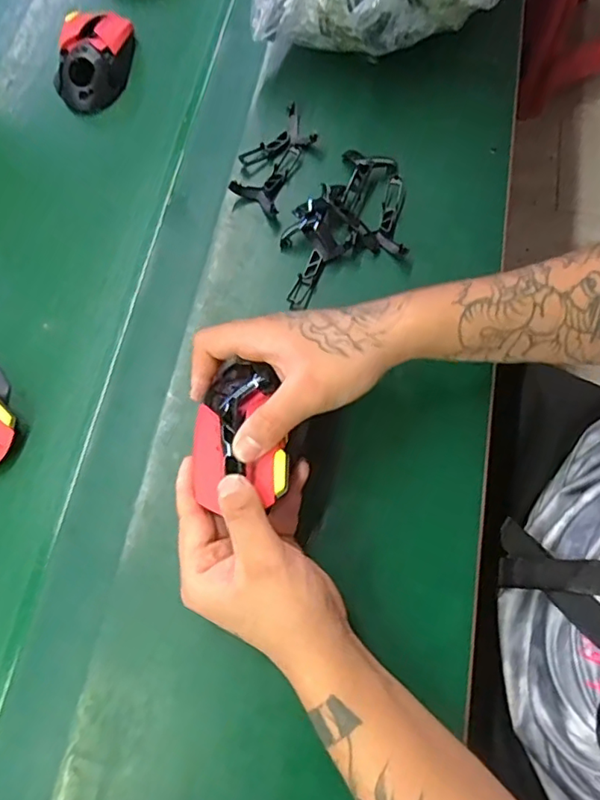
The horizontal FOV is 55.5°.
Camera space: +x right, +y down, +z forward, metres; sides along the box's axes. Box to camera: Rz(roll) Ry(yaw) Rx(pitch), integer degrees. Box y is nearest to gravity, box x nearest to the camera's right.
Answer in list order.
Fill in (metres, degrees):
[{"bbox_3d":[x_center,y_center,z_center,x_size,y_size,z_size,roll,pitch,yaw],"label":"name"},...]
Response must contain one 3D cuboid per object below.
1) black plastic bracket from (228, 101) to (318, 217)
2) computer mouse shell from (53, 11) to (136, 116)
[{"bbox_3d":[-0.024,-0.220,0.521,0.053,0.020,0.107,23,72,11],"label":"black plastic bracket"},{"bbox_3d":[-0.205,-0.345,0.564,0.067,0.039,0.117,1,70,3],"label":"computer mouse shell"}]

